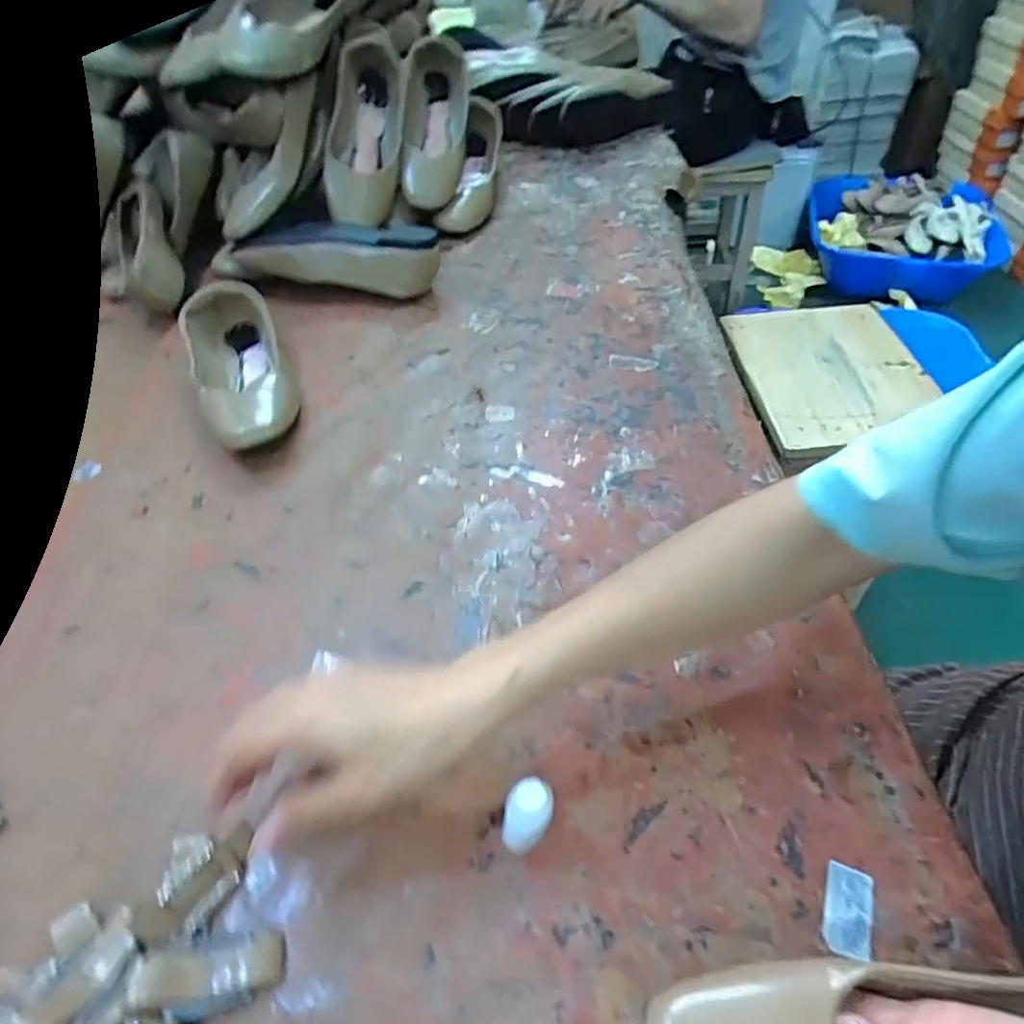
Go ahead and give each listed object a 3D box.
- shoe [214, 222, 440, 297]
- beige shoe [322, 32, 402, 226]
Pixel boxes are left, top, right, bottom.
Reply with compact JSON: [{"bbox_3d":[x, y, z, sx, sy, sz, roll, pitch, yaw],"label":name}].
[{"bbox_3d":[-0.217,-0.296,0.729,0.263,0.071,0.049,5,49,9],"label":"shoe"},{"bbox_3d":[-0.184,-0.477,0.779,0.080,0.100,0.245,1,80,6],"label":"beige shoe"}]

